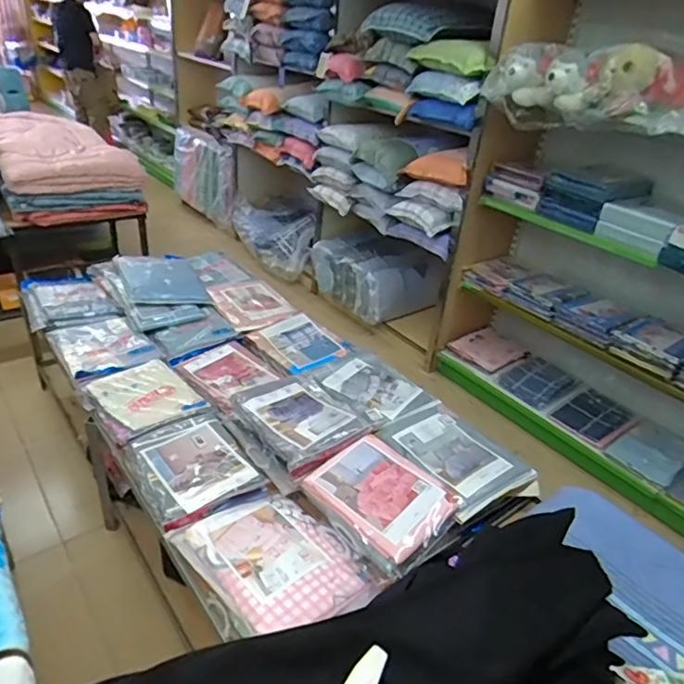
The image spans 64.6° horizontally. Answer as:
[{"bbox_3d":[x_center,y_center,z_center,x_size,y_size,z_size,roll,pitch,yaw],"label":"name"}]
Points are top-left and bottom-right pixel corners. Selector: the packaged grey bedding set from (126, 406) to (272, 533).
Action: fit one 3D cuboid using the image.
[{"bbox_3d":[-0.389,0.319,1.442,0.292,0.047,0.337,-18,39,-35],"label":"packaged grey bedding set"}]

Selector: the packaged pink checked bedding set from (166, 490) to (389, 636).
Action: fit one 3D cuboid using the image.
[{"bbox_3d":[-0.141,0.493,1.232,0.390,0.048,0.301,30,38,33],"label":"packaged pink checked bedding set"}]

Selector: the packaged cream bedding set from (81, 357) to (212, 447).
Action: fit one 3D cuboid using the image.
[{"bbox_3d":[-0.605,0.167,1.649,0.303,0.041,0.275,31,39,34],"label":"packaged cream bedding set"}]

